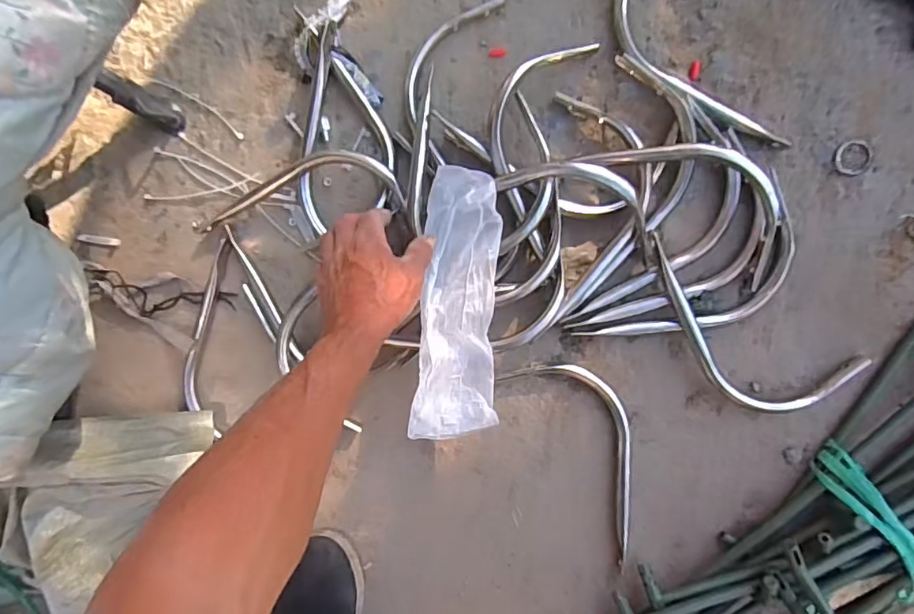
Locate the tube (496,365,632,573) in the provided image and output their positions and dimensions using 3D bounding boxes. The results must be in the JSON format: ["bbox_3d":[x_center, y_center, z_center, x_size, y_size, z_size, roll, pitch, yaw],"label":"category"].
[{"bbox_3d":[0.148,0.150,0.599,0.097,0.017,0.232,-35,90,8],"label":"tube"}]

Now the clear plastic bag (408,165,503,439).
[{"bbox_3d":[0.003,-0.002,0.543,0.074,0.029,0.257,4,95,6],"label":"clear plastic bag"}]

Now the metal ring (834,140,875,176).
[{"bbox_3d":[0.393,-0.148,0.556,0.035,0.004,0.034,1,95,6],"label":"metal ring"}]

